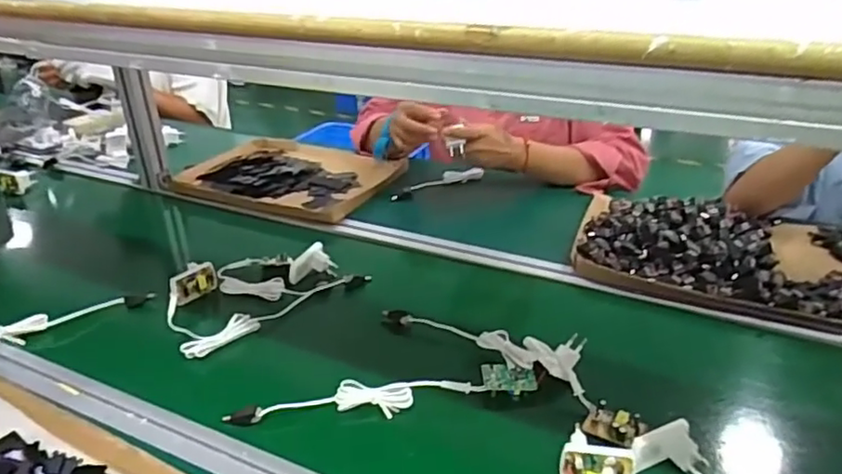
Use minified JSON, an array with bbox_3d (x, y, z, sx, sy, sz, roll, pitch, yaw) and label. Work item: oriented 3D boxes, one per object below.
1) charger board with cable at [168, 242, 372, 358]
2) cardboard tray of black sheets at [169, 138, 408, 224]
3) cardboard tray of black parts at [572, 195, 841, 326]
[{"bbox_3d":[-0.221,0.062,0.830,0.254,0.047,0.166,-24,32,-36],"label":"charger board with cable"},{"bbox_3d":[-0.237,-0.122,1.194,0.377,0.030,0.301,8,28,25],"label":"cardboard tray of black sheets"},{"bbox_3d":[0.414,0.001,0.874,0.361,0.069,0.280,5,27,20],"label":"cardboard tray of black parts"}]

